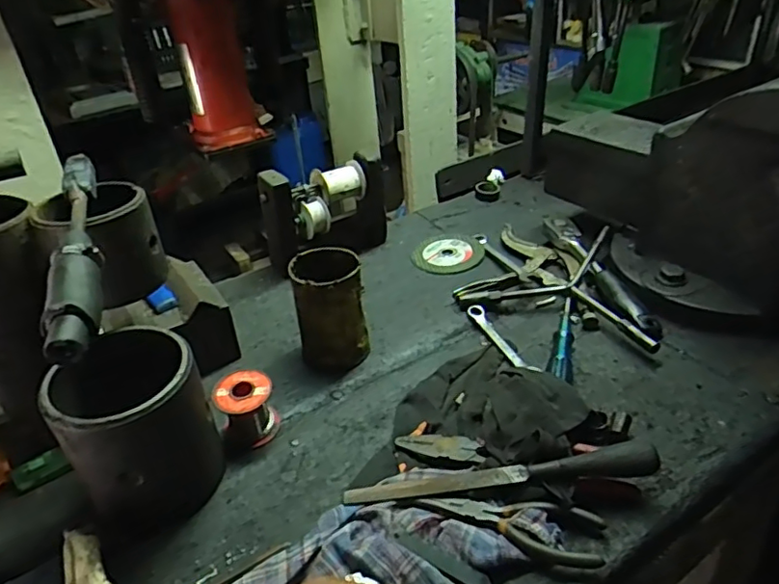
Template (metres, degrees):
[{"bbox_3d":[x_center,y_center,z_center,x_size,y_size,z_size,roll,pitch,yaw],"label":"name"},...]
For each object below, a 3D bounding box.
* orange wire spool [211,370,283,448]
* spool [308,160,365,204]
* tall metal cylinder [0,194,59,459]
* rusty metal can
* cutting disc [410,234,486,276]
[{"bbox_3d":[-0.134,0.111,0.548,0.053,0.058,0.047,-19,35,-20],"label":"orange wire spool"},{"bbox_3d":[-0.066,-0.145,0.775,0.067,0.047,0.045,-26,38,-29],"label":"spool"},{"bbox_3d":[-0.327,0.030,0.516,0.094,0.207,0.083,-13,34,-13],"label":"tall metal cylinder"},{"bbox_3d":[-0.062,0.022,0.619,0.070,0.120,0.065,-3,33,2],"label":"rusty metal can"},{"bbox_3d":[0.082,-0.057,0.827,0.106,0.005,0.106,-3,33,2],"label":"cutting disc"}]

